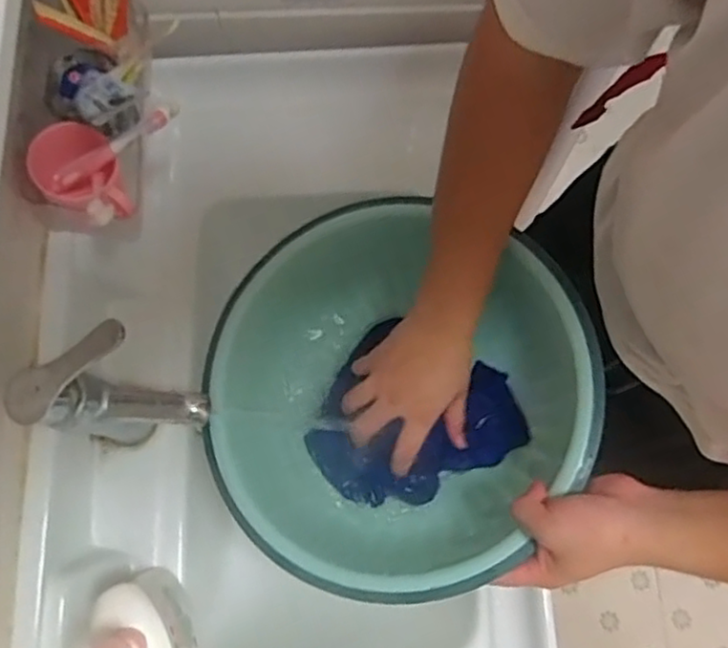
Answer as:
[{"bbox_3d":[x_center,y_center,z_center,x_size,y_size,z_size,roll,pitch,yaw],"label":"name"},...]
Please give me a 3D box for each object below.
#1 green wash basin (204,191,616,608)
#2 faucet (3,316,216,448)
[{"bbox_3d":[0.014,0.067,0.594,0.320,0.172,0.312,0,75,1],"label":"green wash basin"},{"bbox_3d":[-0.205,0.064,0.576,0.137,0.188,0.074,-12,75,-2],"label":"faucet"}]

